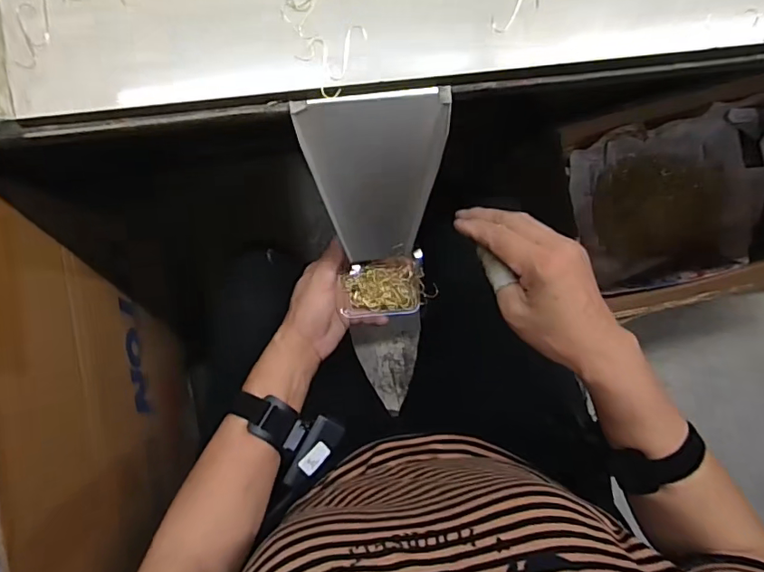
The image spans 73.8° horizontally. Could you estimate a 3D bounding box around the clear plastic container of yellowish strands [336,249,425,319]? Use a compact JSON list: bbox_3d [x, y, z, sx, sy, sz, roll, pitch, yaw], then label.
[{"bbox_3d":[0.002,0.000,0.515,0.077,0.022,0.060,-3,92,-5],"label":"clear plastic container of yellowish strands"}]

